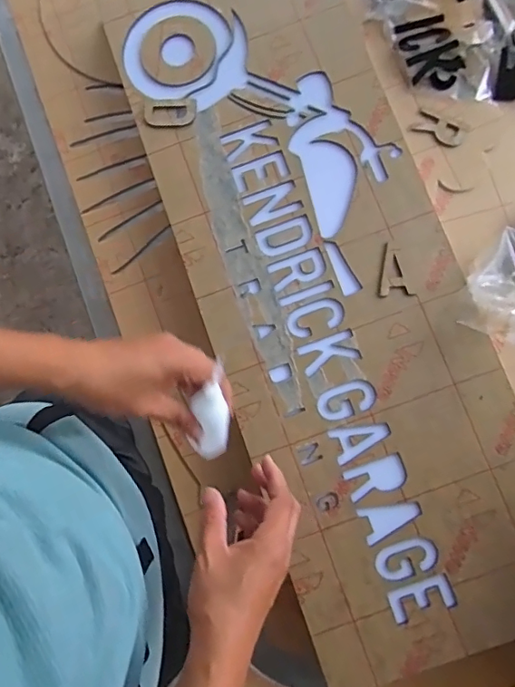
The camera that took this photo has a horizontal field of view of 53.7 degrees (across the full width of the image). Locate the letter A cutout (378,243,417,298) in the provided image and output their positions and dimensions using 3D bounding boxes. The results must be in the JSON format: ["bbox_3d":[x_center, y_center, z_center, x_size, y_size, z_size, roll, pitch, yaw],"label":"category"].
[{"bbox_3d":[0.162,-0.086,0.596,0.040,0.006,0.062,-2,82,6],"label":"letter A cutout"}]

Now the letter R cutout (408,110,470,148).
[{"bbox_3d":[0.235,-0.276,0.654,0.071,0.004,0.035,23,86,8],"label":"letter R cutout"}]

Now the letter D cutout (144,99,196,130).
[{"bbox_3d":[-0.110,-0.291,0.646,0.065,0.006,0.035,-5,82,5],"label":"letter D cutout"}]

